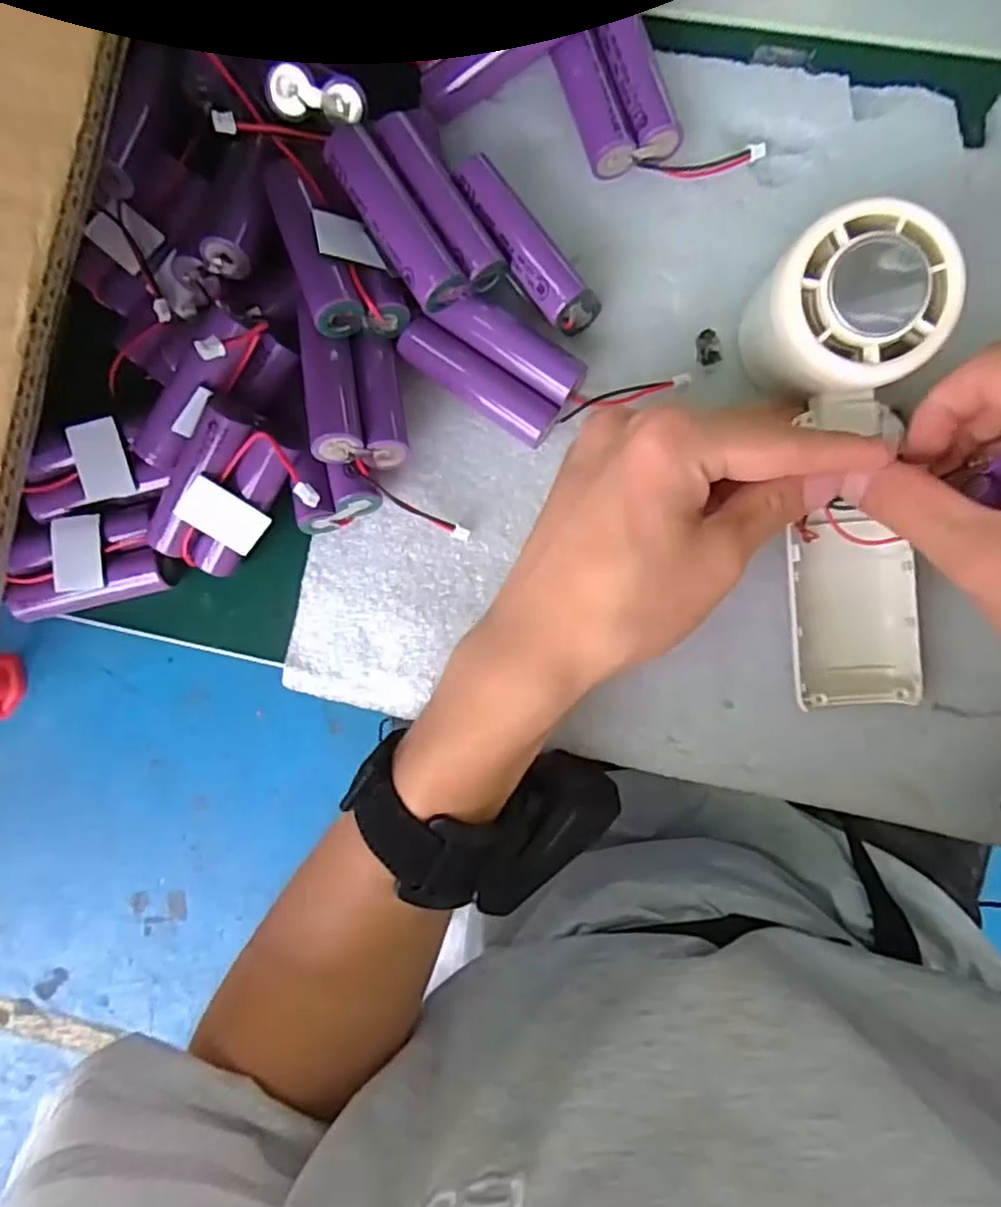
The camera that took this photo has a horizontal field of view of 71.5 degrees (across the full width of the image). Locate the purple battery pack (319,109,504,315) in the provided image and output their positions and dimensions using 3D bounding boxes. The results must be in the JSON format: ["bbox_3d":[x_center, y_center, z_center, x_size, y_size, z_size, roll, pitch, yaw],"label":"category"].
[{"bbox_3d":[-0.030,-0.138,0.246,0.035,0.018,0.067,-33,85,2],"label":"purple battery pack"}]

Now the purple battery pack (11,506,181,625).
[{"bbox_3d":[-0.169,-0.017,0.286,0.066,0.016,0.038,-12,86,3],"label":"purple battery pack"}]

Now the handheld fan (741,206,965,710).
[{"bbox_3d":[0.119,-0.045,0.244,0.059,0.035,0.163,-8,104,4],"label":"handheld fan"}]

